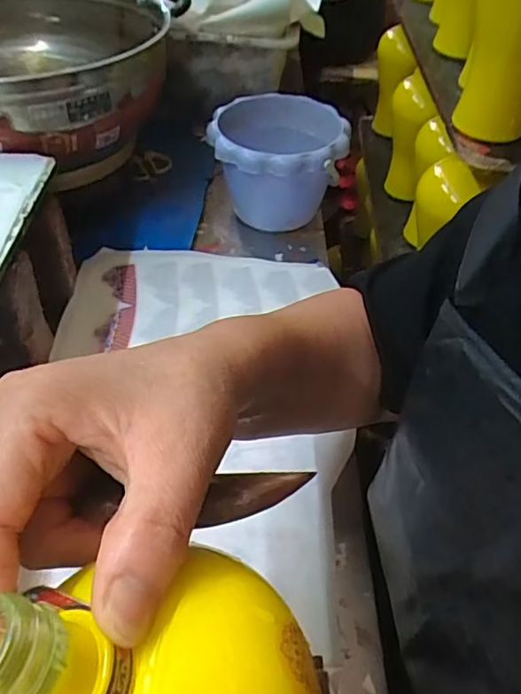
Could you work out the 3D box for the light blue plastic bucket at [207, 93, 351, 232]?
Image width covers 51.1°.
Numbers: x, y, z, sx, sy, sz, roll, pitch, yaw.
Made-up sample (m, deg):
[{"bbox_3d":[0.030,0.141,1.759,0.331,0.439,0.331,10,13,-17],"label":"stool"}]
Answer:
[{"bbox_3d":[0.019,-0.217,0.659,0.150,0.117,0.163,2,45,-2],"label":"light blue plastic bucket"}]

